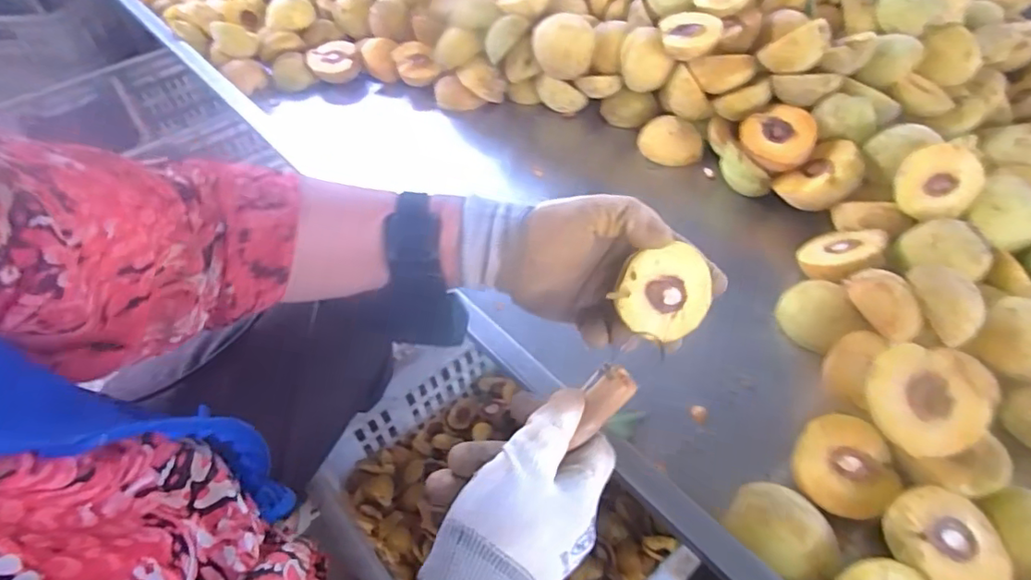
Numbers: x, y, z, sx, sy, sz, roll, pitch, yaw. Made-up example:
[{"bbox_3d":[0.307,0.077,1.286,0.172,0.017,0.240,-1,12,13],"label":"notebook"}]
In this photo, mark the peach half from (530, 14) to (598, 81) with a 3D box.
[{"bbox_3d":[0.059,-0.293,0.684,0.074,0.062,0.055,1,51,5],"label":"peach half"}]

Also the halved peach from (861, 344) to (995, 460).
[{"bbox_3d":[0.280,0.077,0.396,0.071,0.030,0.071,-4,69,11],"label":"halved peach"}]

